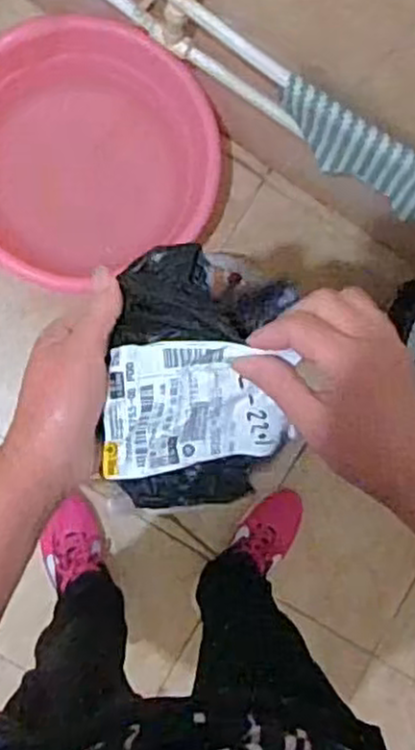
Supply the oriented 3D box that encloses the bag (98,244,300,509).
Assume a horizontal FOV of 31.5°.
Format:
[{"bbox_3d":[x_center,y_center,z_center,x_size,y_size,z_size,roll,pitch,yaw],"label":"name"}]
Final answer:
[{"bbox_3d":[-0.003,0.002,0.402,0.096,0.043,0.138,4,89,-9],"label":"bag"}]

